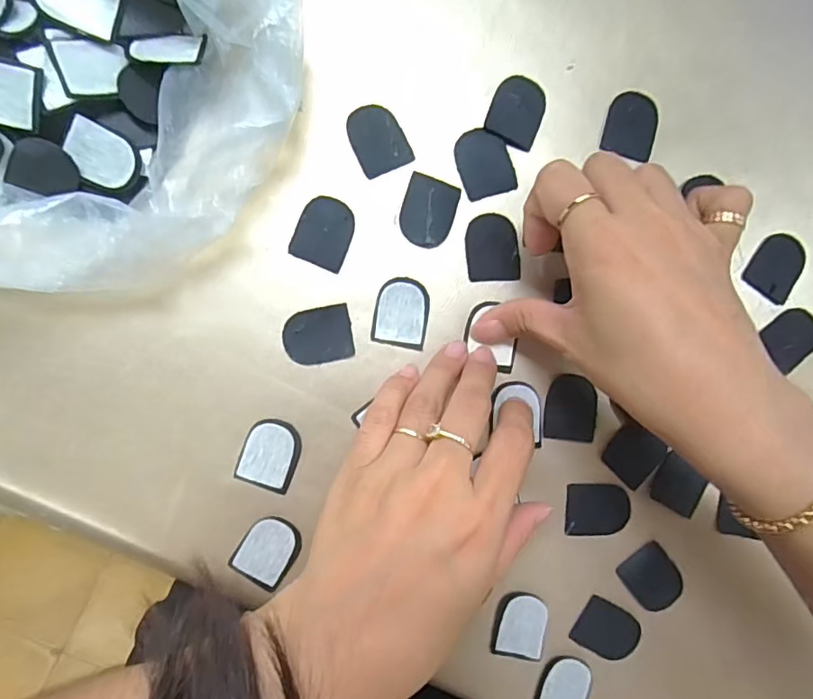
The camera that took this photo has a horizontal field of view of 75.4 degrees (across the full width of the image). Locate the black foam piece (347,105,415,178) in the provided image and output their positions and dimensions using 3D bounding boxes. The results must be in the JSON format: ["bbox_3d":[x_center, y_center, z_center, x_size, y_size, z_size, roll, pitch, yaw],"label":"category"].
[{"bbox_3d":[-0.015,-0.106,0.264,0.025,0.004,0.033,-28,93,-4],"label":"black foam piece"}]

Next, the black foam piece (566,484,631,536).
[{"bbox_3d":[0.101,0.085,0.275,0.033,0.004,0.027,1,91,-5],"label":"black foam piece"}]

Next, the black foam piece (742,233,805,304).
[{"bbox_3d":[0.200,-0.045,0.281,0.027,0.004,0.034,33,88,-5],"label":"black foam piece"}]

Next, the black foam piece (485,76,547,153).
[{"bbox_3d":[0.057,-0.123,0.269,0.026,0.004,0.036,19,90,-5],"label":"black foam piece"}]

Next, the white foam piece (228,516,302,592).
[{"bbox_3d":[-0.069,0.101,0.262,0.028,0.004,0.033,35,88,-5],"label":"white foam piece"}]

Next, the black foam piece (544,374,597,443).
[{"bbox_3d":[0.087,0.031,0.273,0.027,0.004,0.034,6,91,-5],"label":"black foam piece"}]

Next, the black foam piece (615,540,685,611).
[{"bbox_3d":[0.131,0.122,0.277,0.027,0.004,0.034,-39,94,-3],"label":"black foam piece"}]

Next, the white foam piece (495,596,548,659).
[{"bbox_3d":[0.061,0.144,0.274,0.023,0.005,0.030,12,90,-5],"label":"white foam piece"}]

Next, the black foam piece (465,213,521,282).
[{"bbox_3d":[0.044,-0.052,0.270,0.027,0.004,0.034,-6,92,-5],"label":"black foam piece"}]

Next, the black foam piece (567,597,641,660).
[{"bbox_3d":[0.107,0.148,0.276,0.032,0.004,0.027,30,89,-5],"label":"black foam piece"}]

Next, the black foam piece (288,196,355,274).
[{"bbox_3d":[-0.041,-0.059,0.264,0.027,0.004,0.034,21,89,-5],"label":"black foam piece"}]

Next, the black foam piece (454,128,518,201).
[{"bbox_3d":[0.040,-0.096,0.269,0.026,0.004,0.034,-15,92,-4],"label":"black foam piece"}]

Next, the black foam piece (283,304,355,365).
[{"bbox_3d":[-0.044,-0.007,0.263,0.033,0.004,0.027,-12,92,-4],"label":"black foam piece"}]

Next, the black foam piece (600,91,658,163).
[{"bbox_3d":[0.118,-0.119,0.276,0.027,0.004,0.032,12,90,-5],"label":"black foam piece"}]

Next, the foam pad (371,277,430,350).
[{"bbox_3d":[-0.002,-0.019,0.267,0.027,0.004,0.034,9,90,-5],"label":"foam pad"}]

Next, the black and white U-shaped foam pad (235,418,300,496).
[{"bbox_3d":[-0.068,0.052,0.262,0.028,0.004,0.033,18,90,-5],"label":"black and white U-shaped foam pad"}]

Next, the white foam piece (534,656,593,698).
[{"bbox_3d":[0.083,0.178,0.275,0.027,0.004,0.033,20,89,-5],"label":"white foam piece"}]

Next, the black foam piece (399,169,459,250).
[{"bbox_3d":[0.011,-0.070,0.267,0.027,0.004,0.034,18,90,-5],"label":"black foam piece"}]

